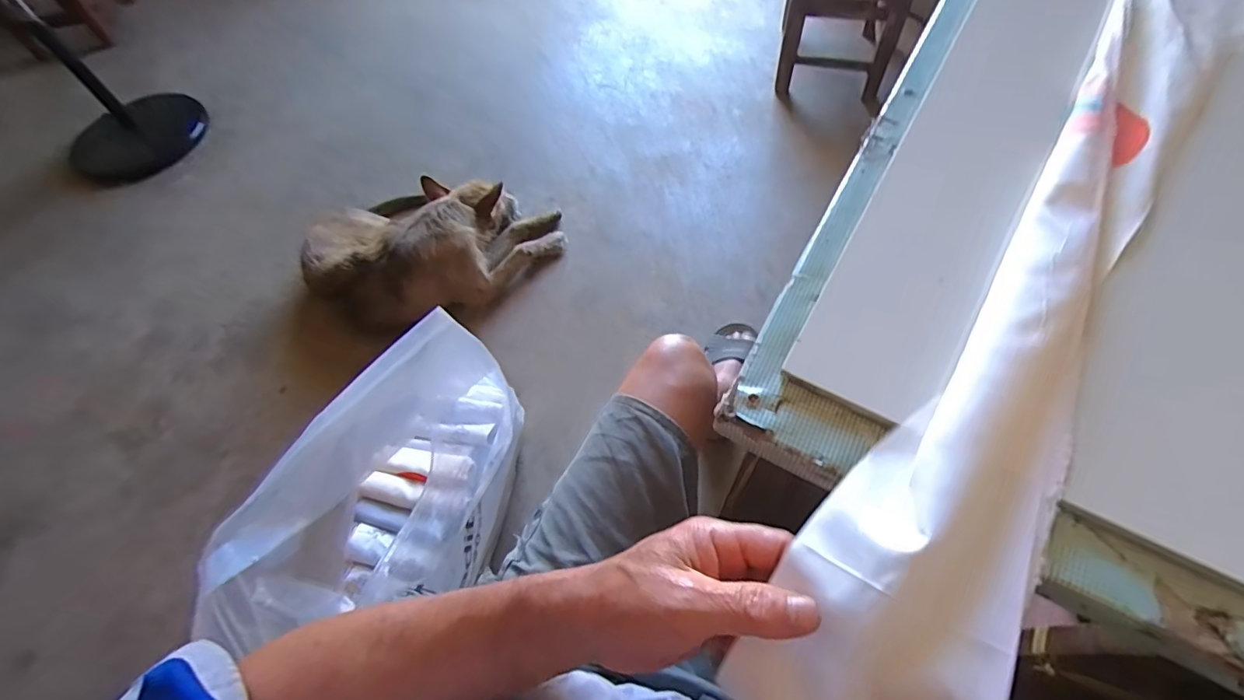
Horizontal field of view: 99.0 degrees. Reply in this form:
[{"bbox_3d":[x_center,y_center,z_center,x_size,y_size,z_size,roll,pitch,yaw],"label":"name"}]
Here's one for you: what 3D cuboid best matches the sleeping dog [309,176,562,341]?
[{"bbox_3d":[-0.410,-0.243,1.166,0.487,0.200,0.334,5,60,8],"label":"sleeping dog"}]

